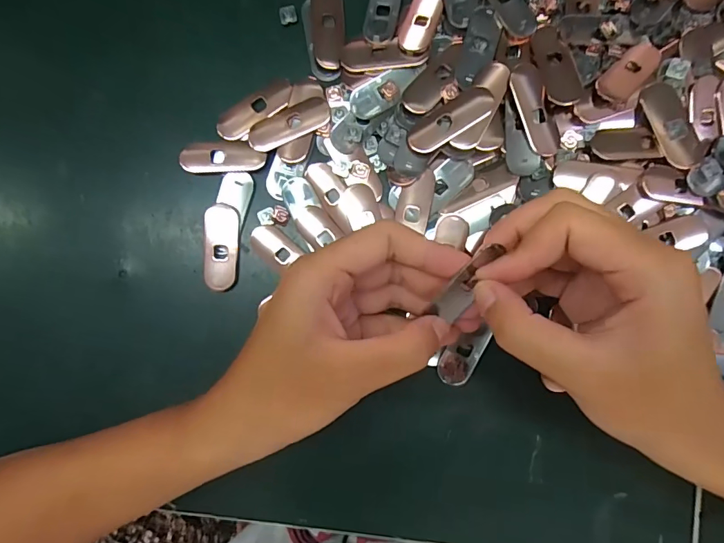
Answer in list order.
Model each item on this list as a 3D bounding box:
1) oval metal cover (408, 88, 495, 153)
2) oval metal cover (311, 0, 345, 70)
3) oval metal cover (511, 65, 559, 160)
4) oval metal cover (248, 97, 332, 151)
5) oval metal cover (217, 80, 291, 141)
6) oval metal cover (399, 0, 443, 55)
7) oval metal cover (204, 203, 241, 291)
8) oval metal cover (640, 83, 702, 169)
[{"bbox_3d":[0.048,-0.084,0.248,0.050,0.007,0.020,-30,86,1],"label":"oval metal cover"},{"bbox_3d":[-0.020,-0.145,0.264,0.019,0.004,0.052,-3,87,3],"label":"oval metal cover"},{"bbox_3d":[0.094,-0.089,0.244,0.018,0.006,0.051,-19,86,2],"label":"oval metal cover"},{"bbox_3d":[-0.043,-0.086,0.261,0.050,0.004,0.017,-23,86,2],"label":"oval metal cover"},{"bbox_3d":[-0.064,-0.097,0.266,0.049,0.004,0.020,-33,86,1],"label":"oval metal cover"},{"bbox_3d":[0.035,-0.145,0.258,0.018,0.004,0.043,19,88,4],"label":"oval metal cover"},{"bbox_3d":[-0.082,-0.014,0.260,0.020,0.004,0.049,3,87,3],"label":"oval metal cover"},{"bbox_3d":[0.166,-0.078,0.239,0.019,0.005,0.048,-17,86,2],"label":"oval metal cover"}]

